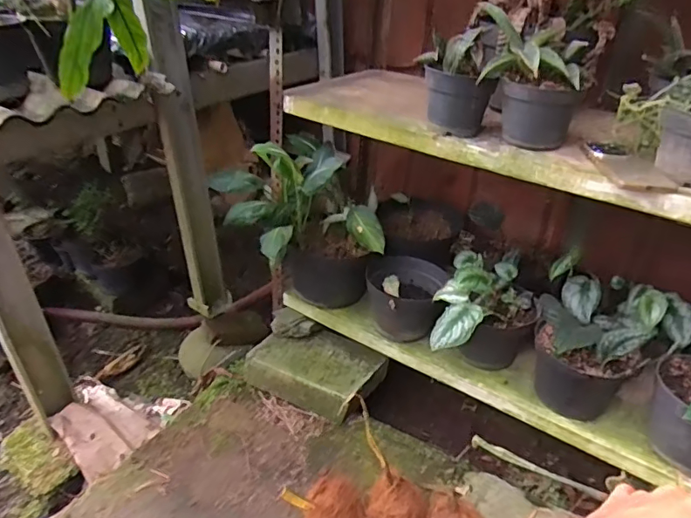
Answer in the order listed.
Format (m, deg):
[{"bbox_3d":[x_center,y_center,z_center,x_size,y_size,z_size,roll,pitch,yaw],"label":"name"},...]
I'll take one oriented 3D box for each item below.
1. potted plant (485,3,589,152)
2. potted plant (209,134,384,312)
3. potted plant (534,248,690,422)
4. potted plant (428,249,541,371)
[{"bbox_3d":[0.281,-0.263,0.799,0.152,0.169,0.195,9,31,13],"label":"potted plant"},{"bbox_3d":[-0.073,-0.045,1.065,0.291,0.368,0.269,1,30,0],"label":"potted plant"},{"bbox_3d":[0.466,0.160,0.958,0.247,0.208,0.194,24,37,34],"label":"potted plant"},{"bbox_3d":[0.250,0.137,0.966,0.169,0.235,0.279,14,32,21],"label":"potted plant"}]

